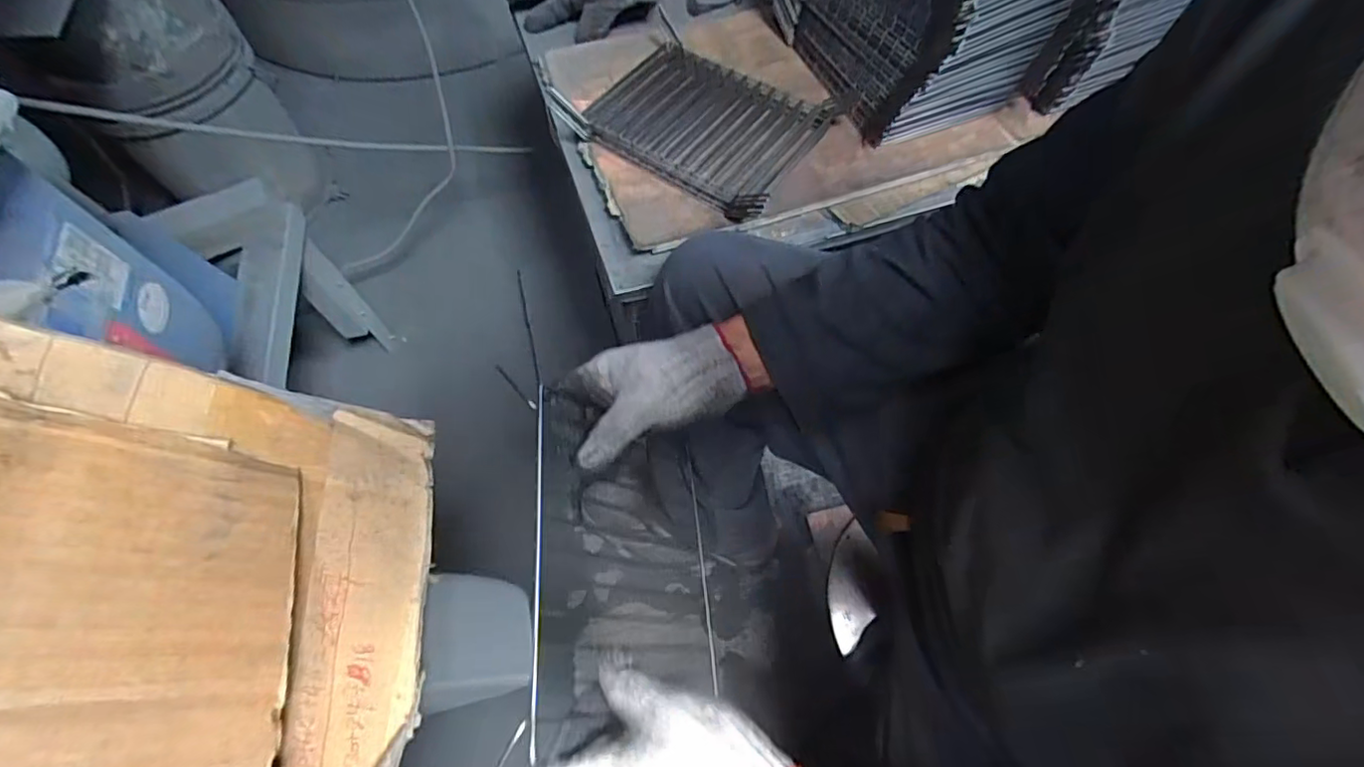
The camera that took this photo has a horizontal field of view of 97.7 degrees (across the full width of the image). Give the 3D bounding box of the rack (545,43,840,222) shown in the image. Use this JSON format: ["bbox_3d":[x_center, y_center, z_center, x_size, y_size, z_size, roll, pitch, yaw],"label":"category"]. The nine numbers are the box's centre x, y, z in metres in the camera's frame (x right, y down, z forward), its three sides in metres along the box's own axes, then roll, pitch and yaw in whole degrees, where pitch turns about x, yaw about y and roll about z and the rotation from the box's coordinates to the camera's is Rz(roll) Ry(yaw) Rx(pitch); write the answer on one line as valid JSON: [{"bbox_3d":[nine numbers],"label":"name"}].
[{"bbox_3d":[0.017,-0.323,0.720,0.273,0.035,0.204,32,64,8],"label":"rack"}]

